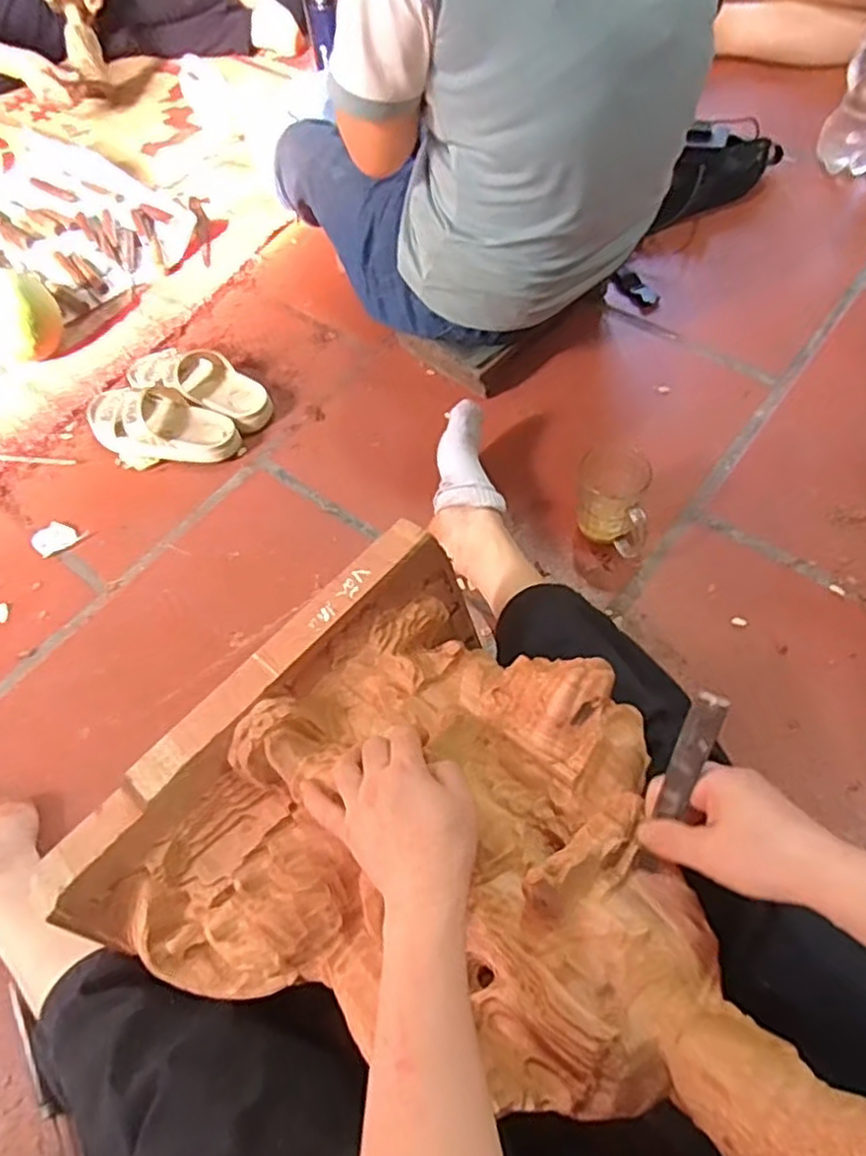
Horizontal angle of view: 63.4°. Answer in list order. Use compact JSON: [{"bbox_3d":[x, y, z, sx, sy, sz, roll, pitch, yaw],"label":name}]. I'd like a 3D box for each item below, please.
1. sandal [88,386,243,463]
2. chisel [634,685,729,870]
[{"bbox_3d":[-0.382,-0.216,0.971,0.227,0.064,0.091,9,62,9],"label":"sandal"},{"bbox_3d":[0.160,0.135,0.453,0.021,0.141,0.013,16,23,13],"label":"chisel"}]

